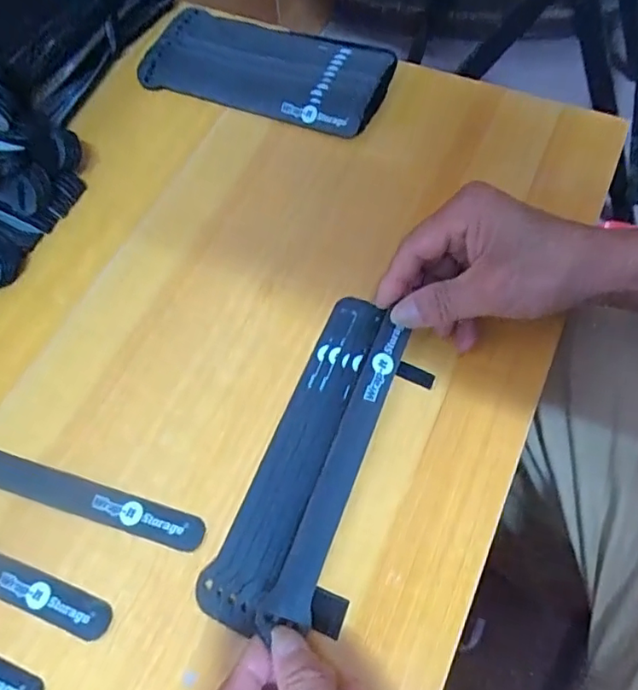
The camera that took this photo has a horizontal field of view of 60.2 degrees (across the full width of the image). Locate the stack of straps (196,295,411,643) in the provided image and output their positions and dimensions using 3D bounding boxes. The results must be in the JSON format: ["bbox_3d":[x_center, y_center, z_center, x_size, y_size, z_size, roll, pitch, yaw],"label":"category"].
[{"bbox_3d":[-0.001,0.058,0.314,0.055,0.020,0.195,20,67,11],"label":"stack of straps"}]

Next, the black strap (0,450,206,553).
[{"bbox_3d":[-0.161,0.080,0.319,0.199,0.005,0.025,17,68,10],"label":"black strap"}]

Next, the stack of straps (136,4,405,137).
[{"bbox_3d":[-0.042,-0.231,0.453,0.200,0.019,0.088,18,74,14],"label":"stack of straps"}]

